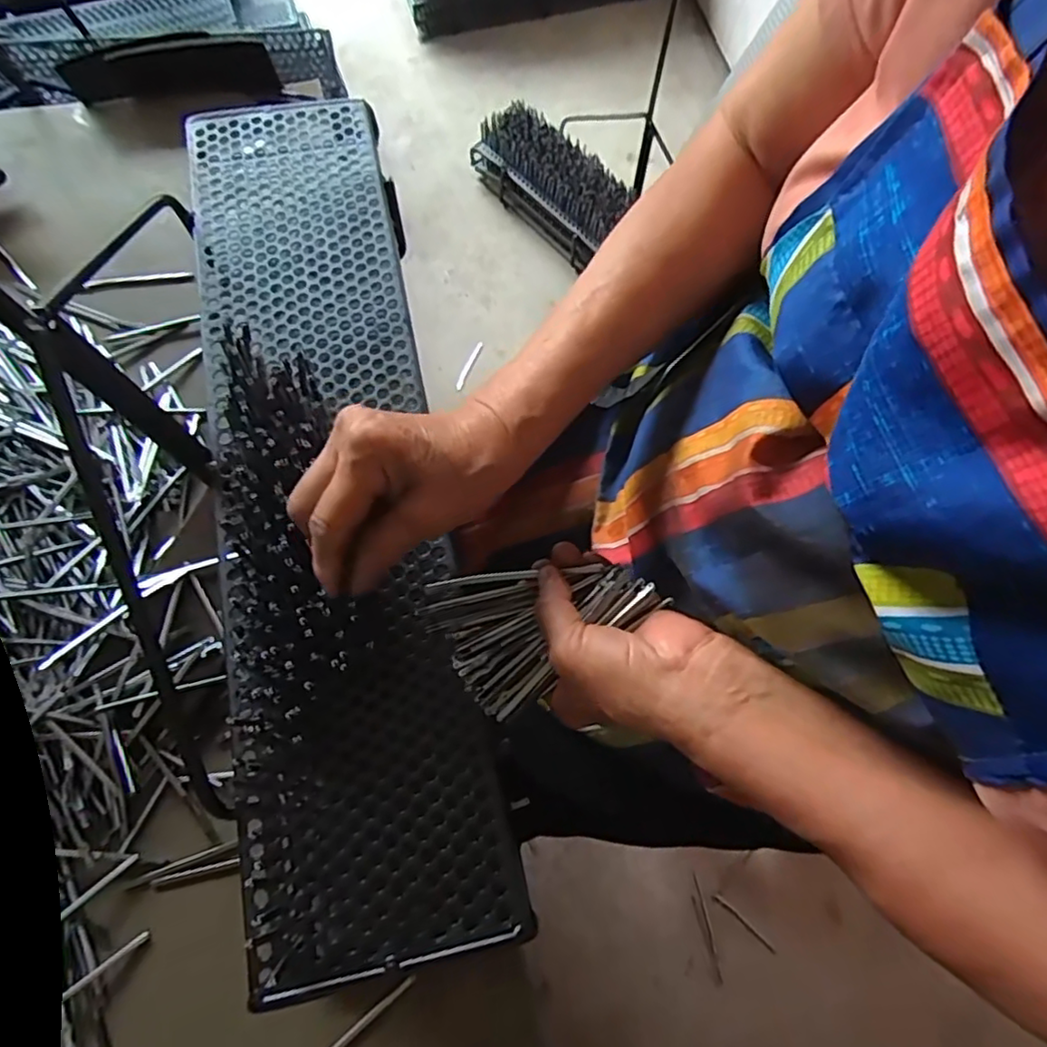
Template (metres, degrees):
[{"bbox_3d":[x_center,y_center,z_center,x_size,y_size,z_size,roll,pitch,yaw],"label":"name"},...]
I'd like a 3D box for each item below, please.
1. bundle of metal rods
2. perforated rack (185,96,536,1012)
[{"bbox_3d":[0.005,0.044,0.352,0.112,0.026,0.085,-35,75,-10],"label":"bundle of metal rods"},{"bbox_3d":[-0.130,-0.053,0.397,0.143,0.044,0.596,-11,73,-8],"label":"perforated rack"}]

